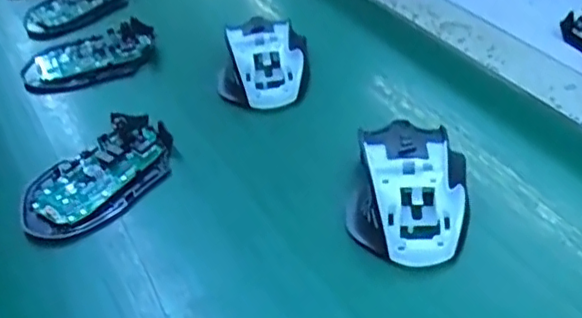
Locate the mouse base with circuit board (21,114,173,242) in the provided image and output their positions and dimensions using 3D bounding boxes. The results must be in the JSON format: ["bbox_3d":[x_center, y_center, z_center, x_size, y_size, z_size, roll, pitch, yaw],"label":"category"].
[{"bbox_3d":[-0.127,0.012,0.423,0.060,0.022,0.113,30,55,31],"label":"mouse base with circuit board"}]

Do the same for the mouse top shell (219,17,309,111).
[{"bbox_3d":[-0.024,-0.083,0.506,0.074,0.034,0.092,-7,42,1],"label":"mouse top shell"}]

